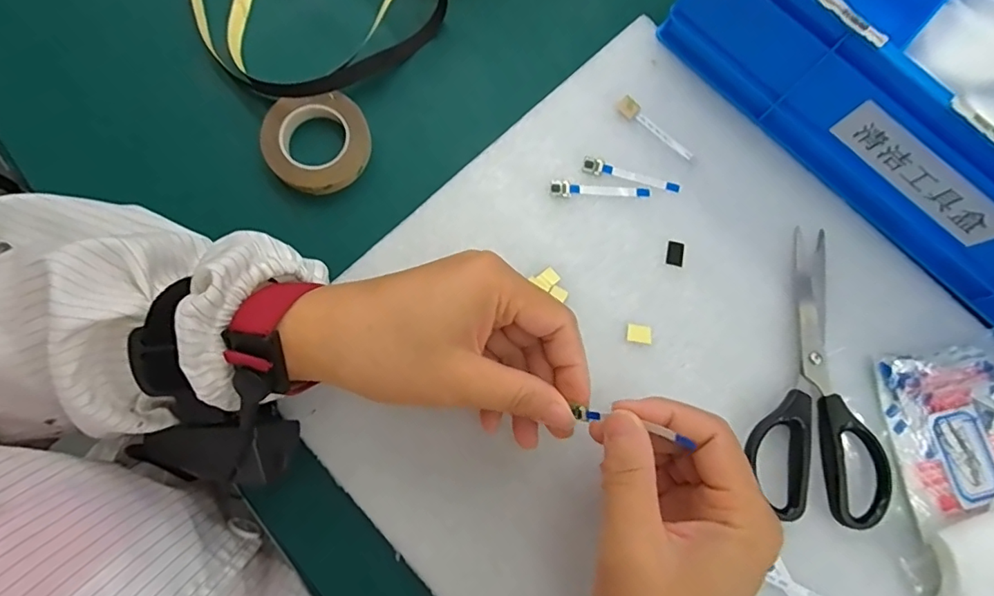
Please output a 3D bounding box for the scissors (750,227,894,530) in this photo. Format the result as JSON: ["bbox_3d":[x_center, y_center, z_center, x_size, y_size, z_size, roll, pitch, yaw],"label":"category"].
[{"bbox_3d":[0.181,0.040,0.294,0.068,0.011,0.159,7,79,0],"label":"scissors"}]

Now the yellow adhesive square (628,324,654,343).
[{"bbox_3d":[0.083,0.020,0.300,0.014,0.004,0.010,8,79,1],"label":"yellow adhesive square"}]

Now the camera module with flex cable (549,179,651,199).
[{"bbox_3d":[0.062,-0.064,0.315,0.060,0.004,0.010,4,79,0],"label":"camera module with flex cable"}]

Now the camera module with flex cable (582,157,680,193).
[{"bbox_3d":[0.082,-0.074,0.318,0.060,0.004,0.010,15,79,2],"label":"camera module with flex cable"}]

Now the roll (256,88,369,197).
[{"bbox_3d":[-0.108,-0.092,0.318,0.061,0.017,0.056,0,79,-1],"label":"roll"}]

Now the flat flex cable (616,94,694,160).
[{"bbox_3d":[0.098,-0.105,0.325,0.055,0.004,0.011,43,81,7],"label":"flat flex cable"}]

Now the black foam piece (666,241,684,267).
[{"bbox_3d":[0.106,-0.026,0.311,0.010,0.004,0.014,11,80,-1],"label":"black foam piece"}]

